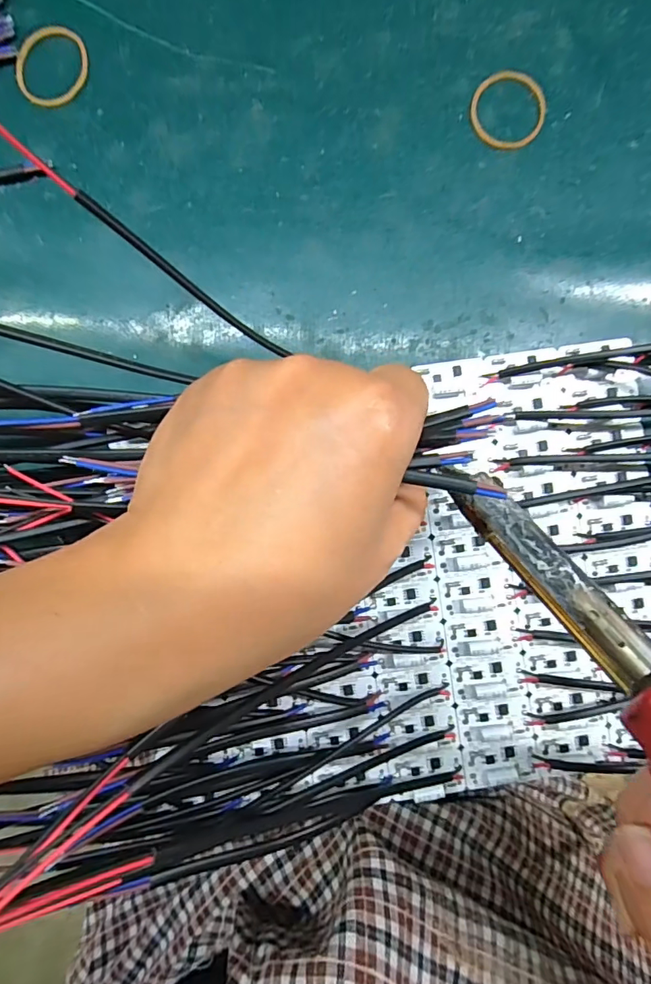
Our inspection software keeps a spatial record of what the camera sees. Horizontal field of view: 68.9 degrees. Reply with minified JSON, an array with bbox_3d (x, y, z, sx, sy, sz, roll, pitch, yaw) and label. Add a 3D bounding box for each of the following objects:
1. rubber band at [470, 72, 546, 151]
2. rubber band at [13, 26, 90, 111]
[{"bbox_3d":[0.084,-0.175,0.218,0.035,0.004,0.034,4,90,-1],"label":"rubber band"},{"bbox_3d":[-0.122,-0.190,0.211,0.030,0.004,0.036,11,90,-1],"label":"rubber band"}]

